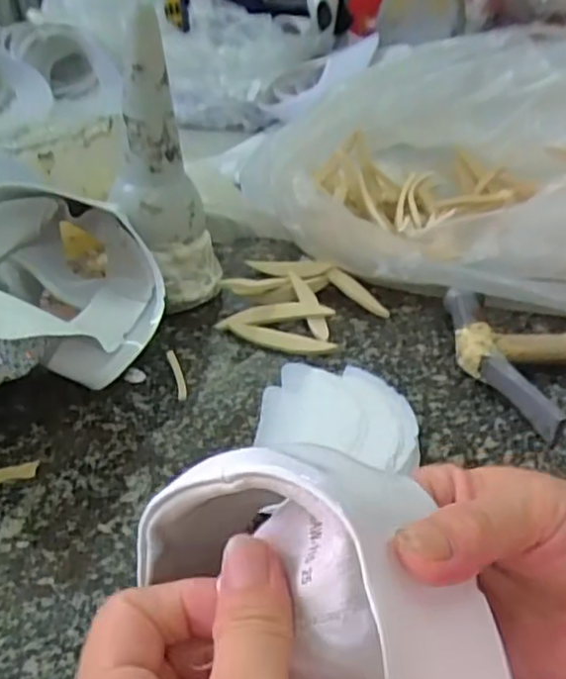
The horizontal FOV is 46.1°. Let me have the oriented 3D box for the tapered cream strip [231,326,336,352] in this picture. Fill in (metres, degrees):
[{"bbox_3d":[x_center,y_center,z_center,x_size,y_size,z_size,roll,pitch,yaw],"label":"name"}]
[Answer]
[{"bbox_3d":[-0.002,-0.001,0.459,0.076,0.011,0.013,11,37,16],"label":"tapered cream strip"}]

